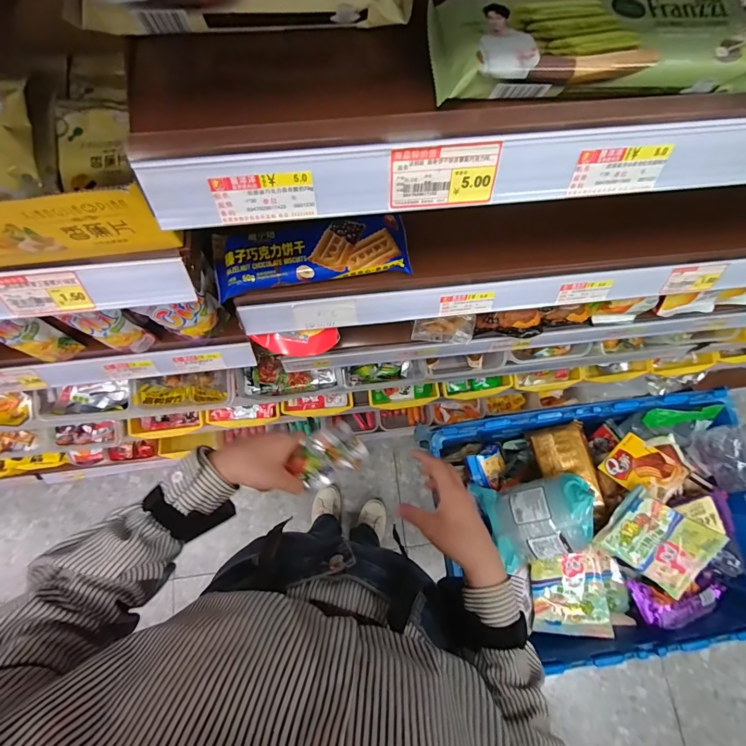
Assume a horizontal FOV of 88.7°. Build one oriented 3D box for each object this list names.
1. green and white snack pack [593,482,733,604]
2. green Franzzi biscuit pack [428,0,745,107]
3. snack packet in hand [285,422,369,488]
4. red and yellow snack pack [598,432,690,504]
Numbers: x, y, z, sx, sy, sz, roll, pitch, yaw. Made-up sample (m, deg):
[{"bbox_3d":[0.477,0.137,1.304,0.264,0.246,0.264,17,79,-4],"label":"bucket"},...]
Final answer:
[{"bbox_3d":[0.488,0.288,0.648,0.166,0.018,0.125,33,100,2],"label":"green and white snack pack"},{"bbox_3d":[0.136,-0.201,0.235,0.196,0.023,0.065,-4,75,-3],"label":"green Franzzi biscuit pack"},{"bbox_3d":[-0.060,0.118,0.553,0.074,0.019,0.122,50,41,13],"label":"snack packet in hand"},{"bbox_3d":[0.475,0.171,0.669,0.084,0.016,0.109,-52,54,5],"label":"red and yellow snack pack"}]

